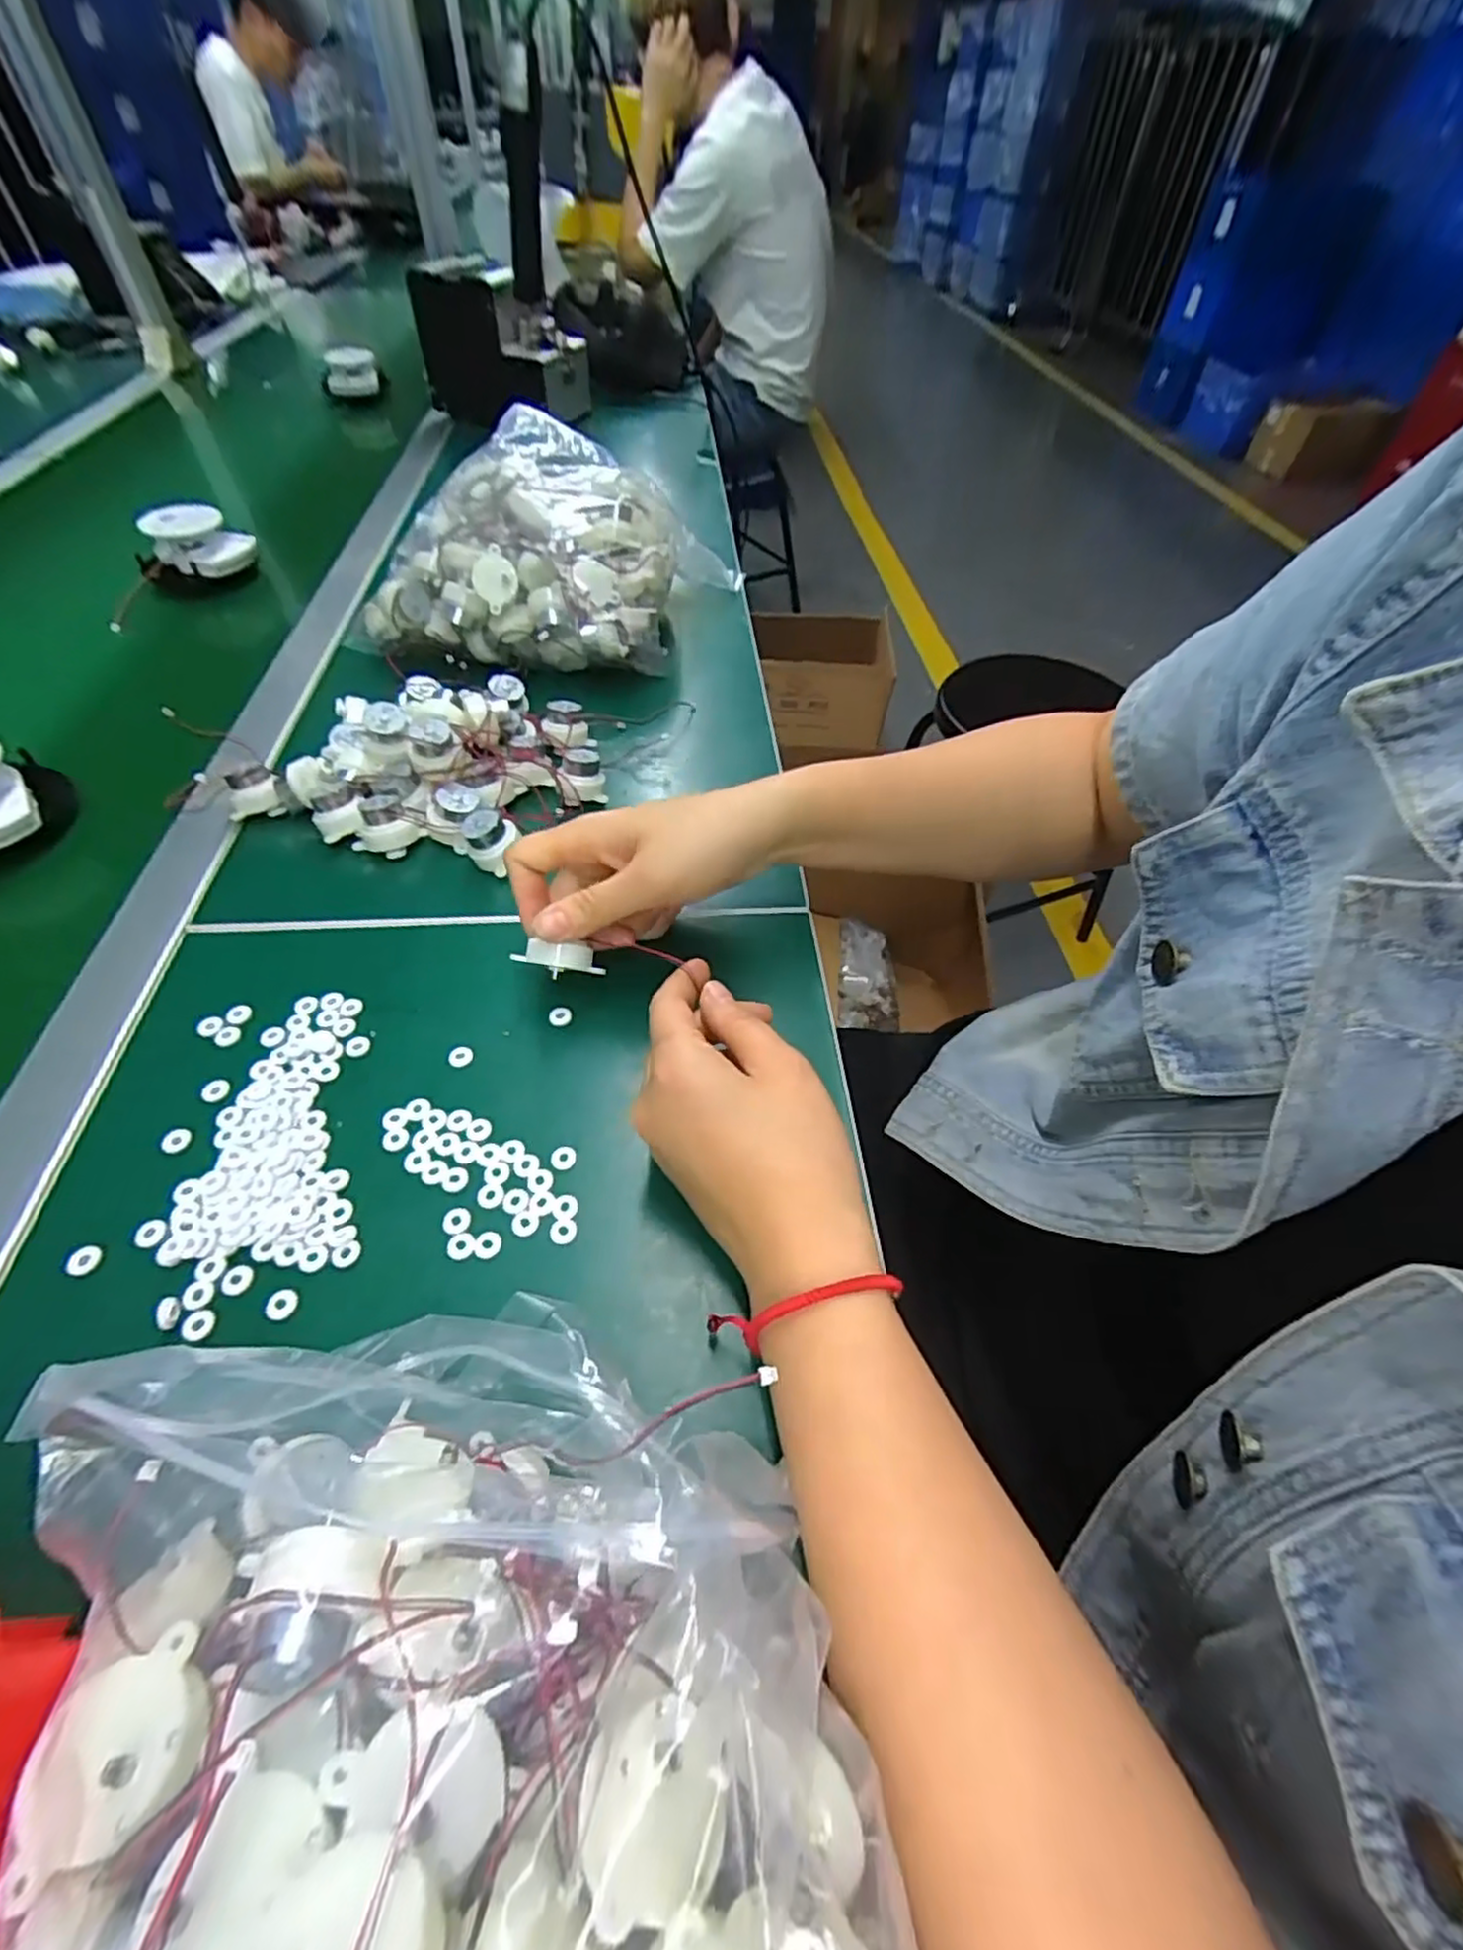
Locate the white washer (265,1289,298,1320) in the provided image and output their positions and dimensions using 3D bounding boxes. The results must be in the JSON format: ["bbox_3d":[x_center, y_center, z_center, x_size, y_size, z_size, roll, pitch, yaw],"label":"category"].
[{"bbox_3d":[-0.174,0.126,0.277,0.012,0.004,0.010,20,53,12],"label":"white washer"}]

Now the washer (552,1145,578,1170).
[{"bbox_3d":[-0.075,0.081,0.321,0.011,0.004,0.011,2,52,-3],"label":"washer"}]

